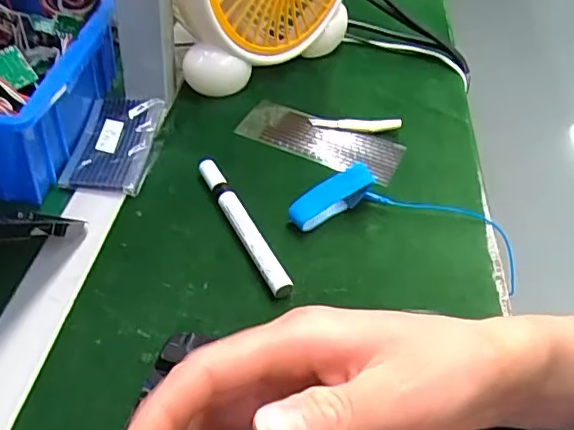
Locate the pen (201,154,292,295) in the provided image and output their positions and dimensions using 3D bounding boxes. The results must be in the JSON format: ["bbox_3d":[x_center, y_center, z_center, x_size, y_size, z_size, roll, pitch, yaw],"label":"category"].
[{"bbox_3d":[-0.034,0.006,0.425,0.017,0.019,0.140,-16,49,-22],"label":"pen"}]

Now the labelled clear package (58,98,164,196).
[{"bbox_3d":[-0.144,-0.064,0.473,0.068,0.022,0.110,7,44,-1],"label":"labelled clear package"}]

